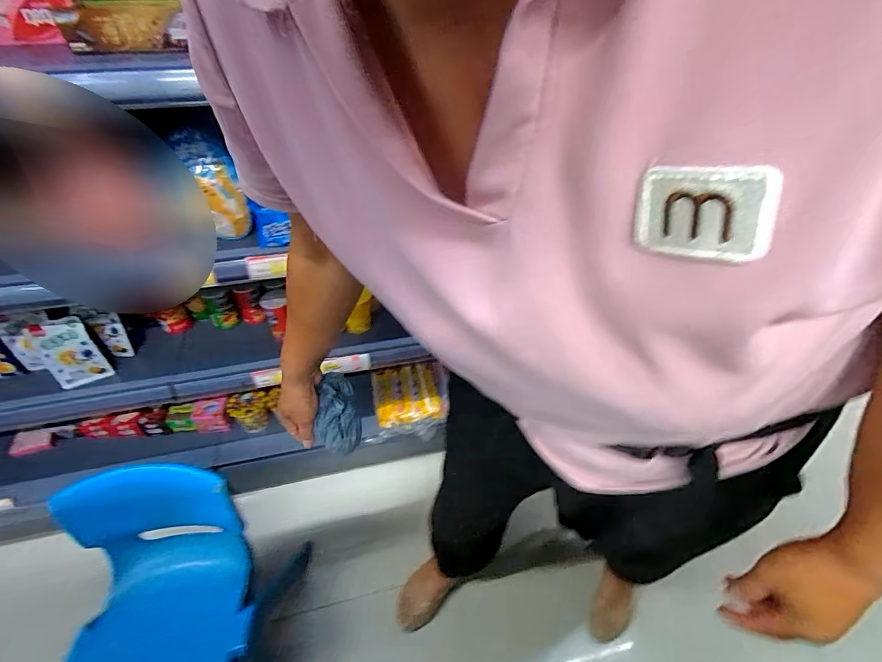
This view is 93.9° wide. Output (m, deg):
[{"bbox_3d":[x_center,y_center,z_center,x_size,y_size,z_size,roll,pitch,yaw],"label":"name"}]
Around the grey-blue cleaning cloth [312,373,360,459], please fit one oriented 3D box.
[{"bbox_3d":[-0.163,0.131,0.647,0.063,0.124,0.041,-8,2,-9],"label":"grey-blue cleaning cloth"}]

